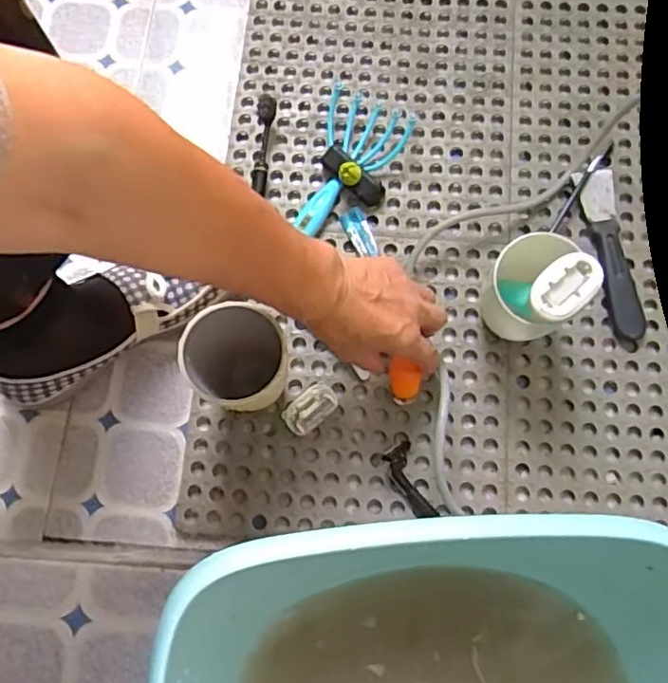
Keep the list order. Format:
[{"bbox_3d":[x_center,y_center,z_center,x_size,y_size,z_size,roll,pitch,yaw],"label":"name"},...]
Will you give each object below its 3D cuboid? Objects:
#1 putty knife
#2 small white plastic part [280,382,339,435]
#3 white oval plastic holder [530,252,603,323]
[{"bbox_3d":[0.262,-0.083,0.591,0.034,0.018,0.168,-6,76,-1],"label":"putty knife"},{"bbox_3d":[-0.021,0.061,0.558,0.049,0.021,0.030,-41,79,-10],"label":"small white plastic part"},{"bbox_3d":[0.170,-0.039,0.458,0.058,0.011,0.037,-42,79,-10],"label":"white oval plastic holder"}]

